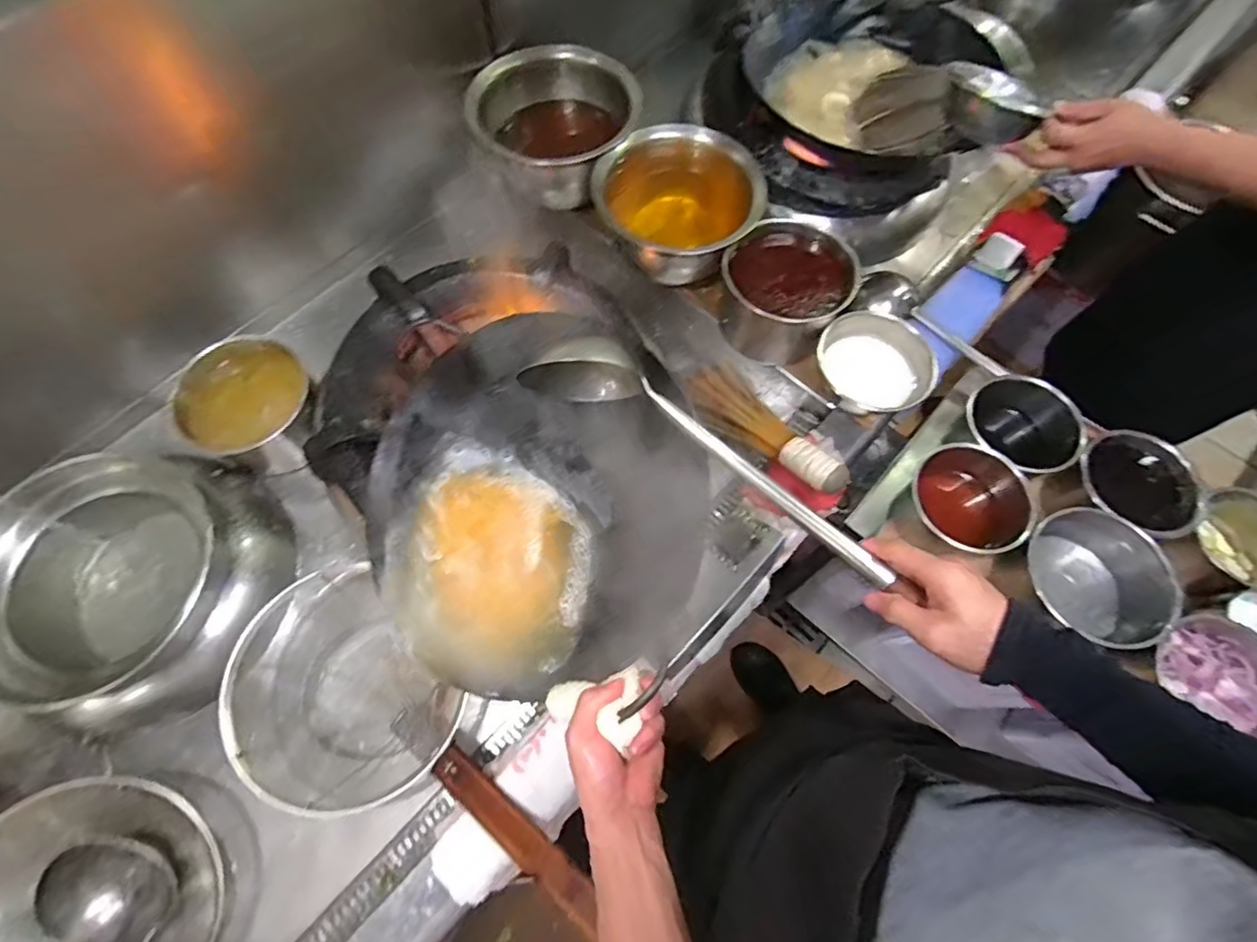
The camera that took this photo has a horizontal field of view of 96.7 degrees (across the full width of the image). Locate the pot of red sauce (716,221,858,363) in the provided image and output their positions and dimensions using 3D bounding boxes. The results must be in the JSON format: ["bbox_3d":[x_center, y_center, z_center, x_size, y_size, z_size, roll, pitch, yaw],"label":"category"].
[{"bbox_3d":[0.238,-0.275,0.872,0.178,0.135,0.174,0,68,0],"label":"pot of red sauce"}]

